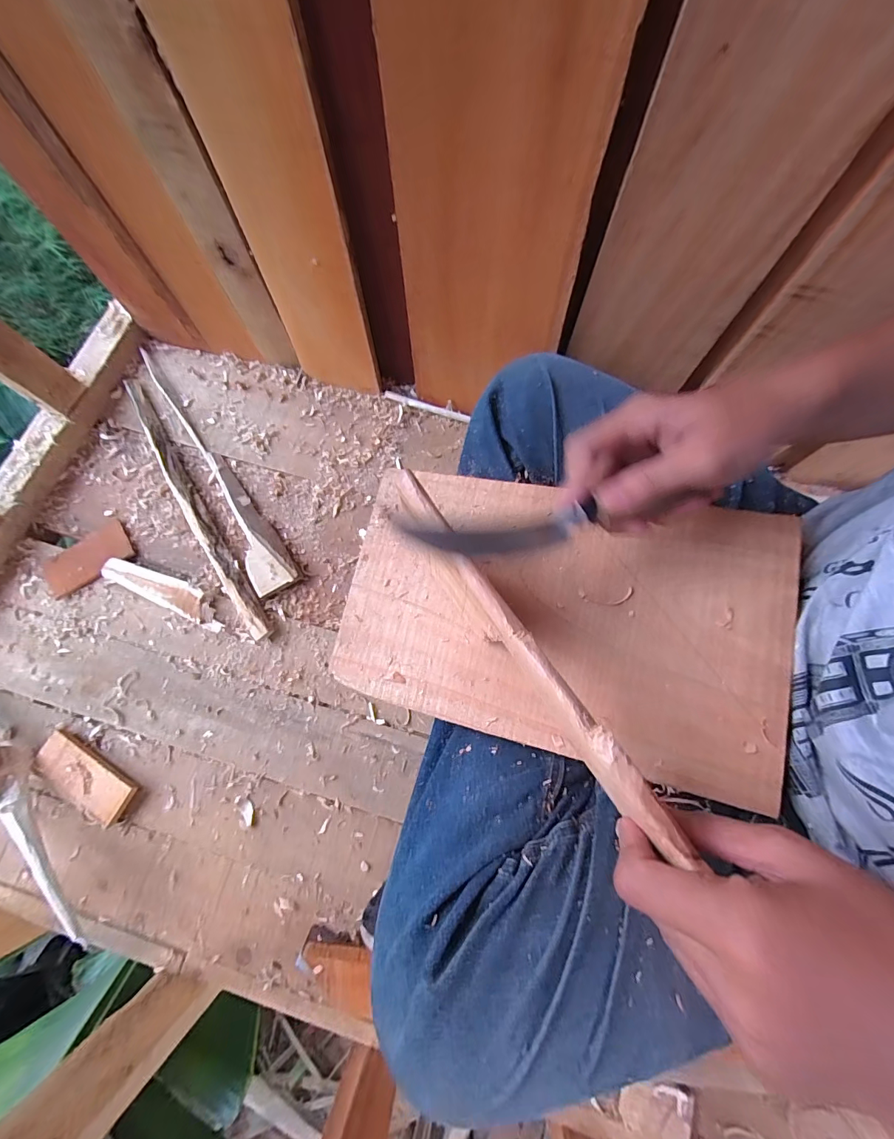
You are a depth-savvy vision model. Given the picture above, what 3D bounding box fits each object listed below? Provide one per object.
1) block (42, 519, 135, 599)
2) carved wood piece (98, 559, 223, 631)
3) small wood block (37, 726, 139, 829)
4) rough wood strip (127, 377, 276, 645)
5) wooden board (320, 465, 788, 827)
[{"bbox_3d":[-0.460,-0.015,0.535,0.102,0.011,0.064,-33,76,-8],"label":"block"},{"bbox_3d":[-0.346,0.026,0.518,0.166,0.020,0.037,23,76,7],"label":"carved wood piece"},{"bbox_3d":[-0.397,0.230,0.459,0.117,0.016,0.049,30,77,9],"label":"small wood block"},{"bbox_3d":[-0.339,-0.092,0.552,0.031,0.022,0.433,-33,76,-8],"label":"rough wood strip"},{"bbox_3d":[0.075,0.028,0.323,0.320,0.007,0.197,11,78,16],"label":"wooden board"}]

